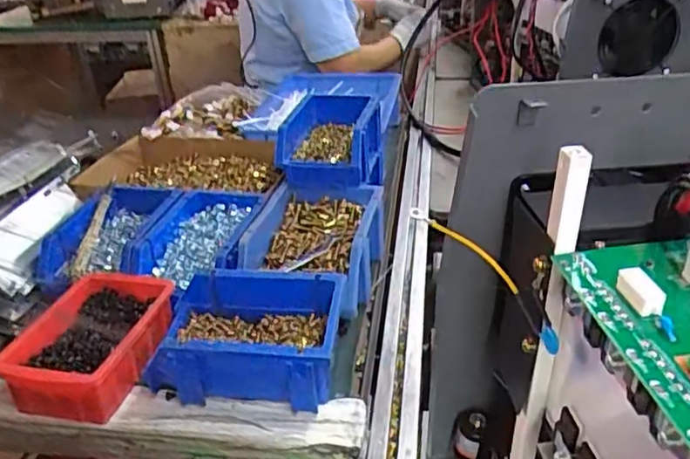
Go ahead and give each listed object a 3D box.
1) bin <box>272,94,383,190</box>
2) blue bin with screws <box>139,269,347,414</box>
[{"bbox_3d":[-0.016,-0.100,0.762,0.110,0.087,0.153,4,32,11],"label":"bin"},{"bbox_3d":[-0.083,0.094,0.532,0.160,0.071,0.098,3,32,11],"label":"blue bin with screws"}]

